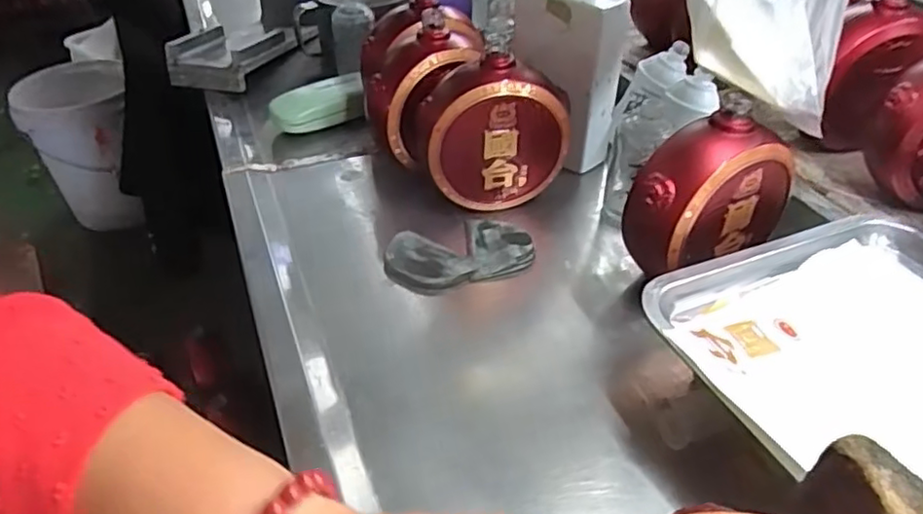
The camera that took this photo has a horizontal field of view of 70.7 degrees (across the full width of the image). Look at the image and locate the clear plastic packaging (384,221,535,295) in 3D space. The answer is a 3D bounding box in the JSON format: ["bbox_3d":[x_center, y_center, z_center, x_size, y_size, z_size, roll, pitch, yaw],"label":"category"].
[{"bbox_3d":[-0.002,-0.003,0.573,0.127,0.012,0.078,-13,41,-13],"label":"clear plastic packaging"}]

